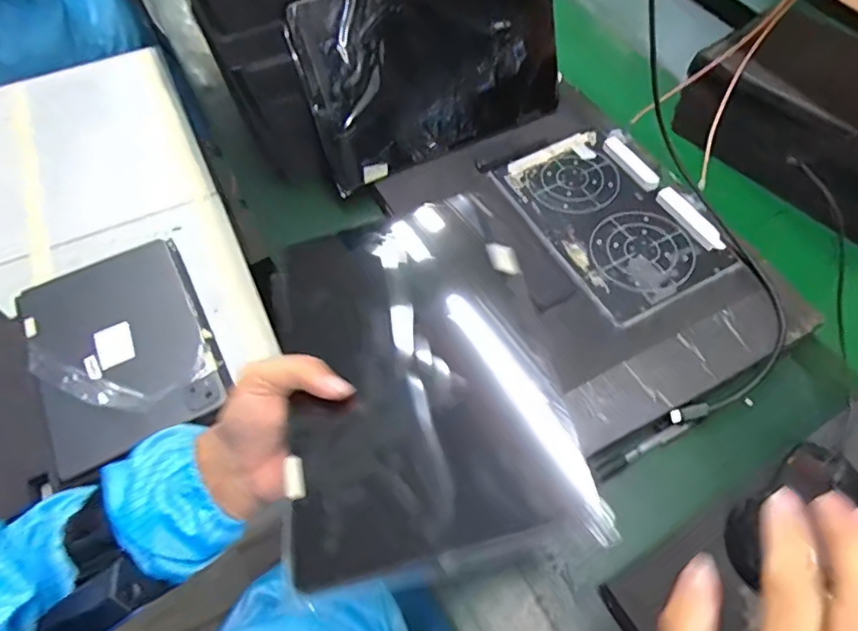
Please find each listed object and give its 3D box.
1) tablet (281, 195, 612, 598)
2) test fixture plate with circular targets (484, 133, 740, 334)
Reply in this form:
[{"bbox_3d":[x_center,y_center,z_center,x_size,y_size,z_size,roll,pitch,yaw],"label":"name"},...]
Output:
[{"bbox_3d":[-0.009,0.041,0.349,0.163,0.007,0.209,-15,54,0],"label":"tablet"},{"bbox_3d":[0.170,-0.097,0.527,0.138,0.015,0.207,-26,61,-15],"label":"test fixture plate with circular targets"}]

